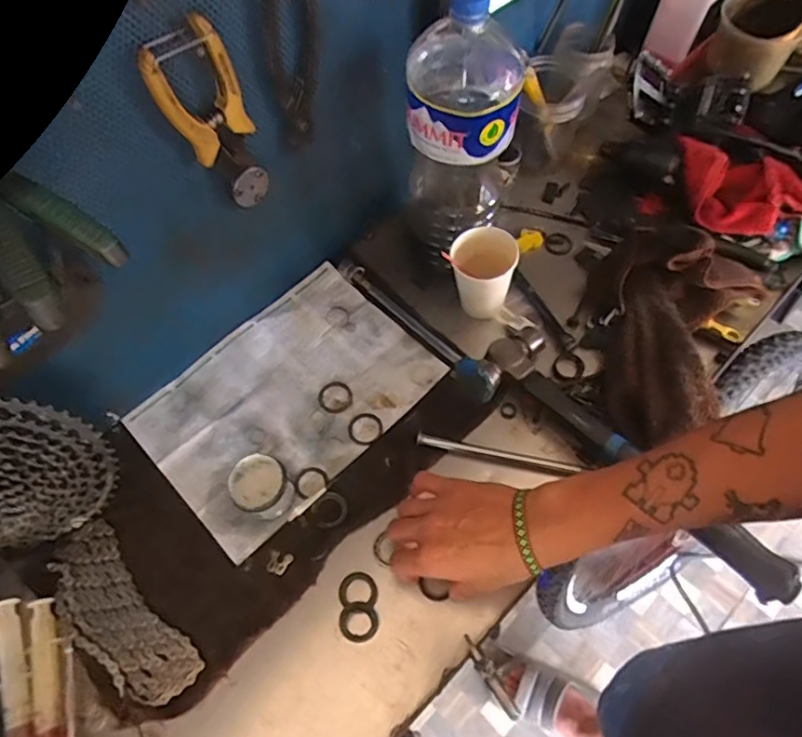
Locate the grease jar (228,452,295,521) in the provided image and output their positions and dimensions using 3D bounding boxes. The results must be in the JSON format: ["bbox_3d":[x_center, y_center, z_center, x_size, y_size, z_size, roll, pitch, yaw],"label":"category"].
[{"bbox_3d":[-0.135,0.115,0.551,0.055,0.043,0.054,-1,62,2],"label":"grease jar"}]

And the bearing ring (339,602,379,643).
[{"bbox_3d":[-0.039,0.230,0.516,0.035,0.012,0.033,-1,62,2],"label":"bearing ring"}]

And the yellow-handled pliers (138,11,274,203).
[{"bbox_3d":[-0.150,-0.190,0.458,0.059,0.161,0.030,-23,63,-9],"label":"yellow-handled pliers"}]

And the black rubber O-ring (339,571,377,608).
[{"bbox_3d":[-0.040,0.205,0.528,0.034,0.010,0.031,-1,62,2],"label":"black rubber O-ring"}]

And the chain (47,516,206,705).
[{"bbox_3d":[-0.266,0.231,0.529,0.074,0.011,0.183,-41,67,-17],"label":"chain"}]

